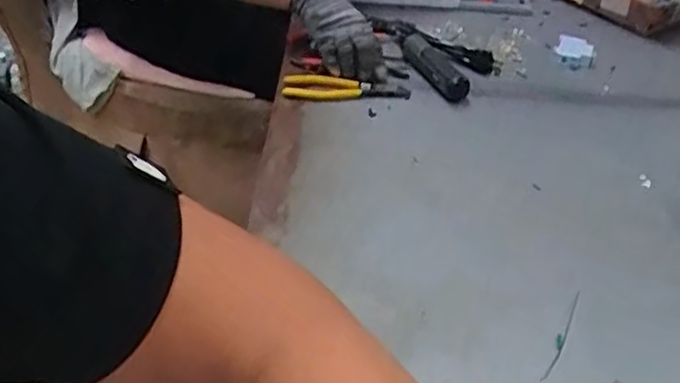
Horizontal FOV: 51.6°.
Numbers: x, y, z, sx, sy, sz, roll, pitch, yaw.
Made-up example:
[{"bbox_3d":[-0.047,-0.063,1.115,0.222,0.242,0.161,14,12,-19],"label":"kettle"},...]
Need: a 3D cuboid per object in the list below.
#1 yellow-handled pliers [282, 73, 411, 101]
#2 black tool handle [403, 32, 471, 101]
[{"bbox_3d":[0.008,-0.137,0.925,0.162,0.024,0.039,1,36,-4],"label":"yellow-handled pliers"},{"bbox_3d":[0.134,-0.179,0.996,0.042,0.030,0.176,-12,39,-20],"label":"black tool handle"}]

